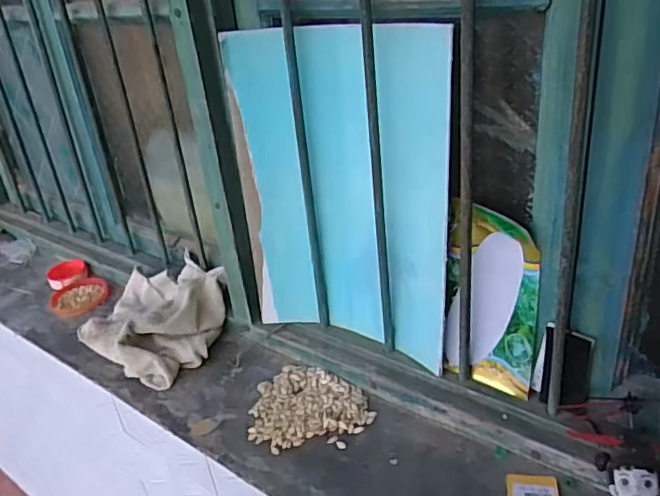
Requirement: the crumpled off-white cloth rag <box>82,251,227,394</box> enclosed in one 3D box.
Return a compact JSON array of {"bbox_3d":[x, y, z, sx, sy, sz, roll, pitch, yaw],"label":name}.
[{"bbox_3d":[-0.252,0.099,0.871,0.220,0.081,0.182,16,35,36],"label":"crumpled off-white cloth rag"}]

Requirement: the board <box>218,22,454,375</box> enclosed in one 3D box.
[{"bbox_3d":[0.015,-0.059,0.684,0.270,0.368,0.045,9,25,29],"label":"board"}]

